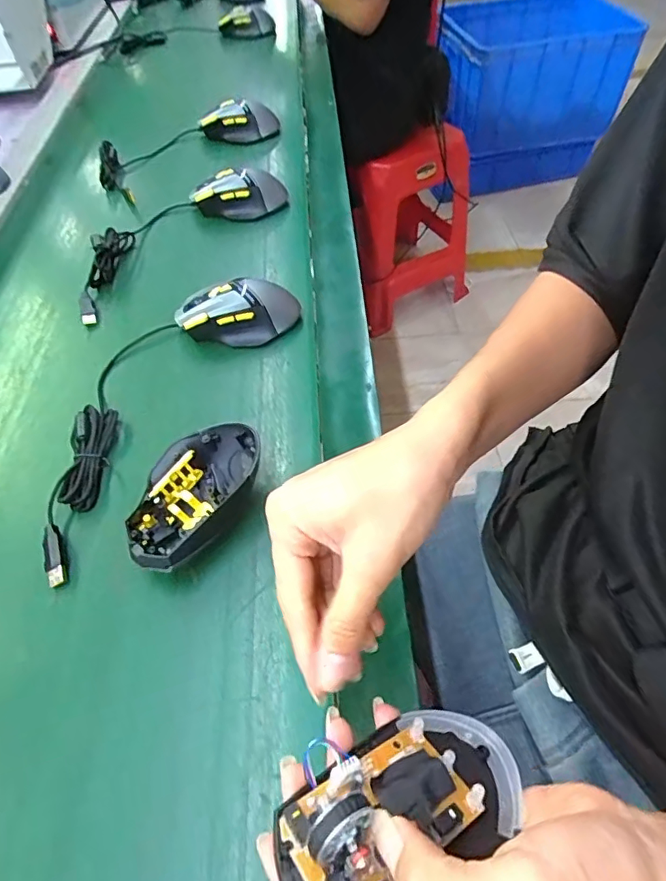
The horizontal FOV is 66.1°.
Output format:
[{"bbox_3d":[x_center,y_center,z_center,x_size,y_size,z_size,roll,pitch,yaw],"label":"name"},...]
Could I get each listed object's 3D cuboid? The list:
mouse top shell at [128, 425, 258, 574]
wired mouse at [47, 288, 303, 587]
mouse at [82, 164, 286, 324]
[{"bbox_3d":[-0.100,0.043,0.378,0.072,0.042,0.116,20,57,17],"label":"mouse top shell"},{"bbox_3d":[-0.172,-0.051,0.458,0.132,0.041,0.328,24,58,19],"label":"wired mouse"},{"bbox_3d":[-0.205,-0.262,0.621,0.119,0.047,0.305,35,61,24],"label":"mouse"}]

